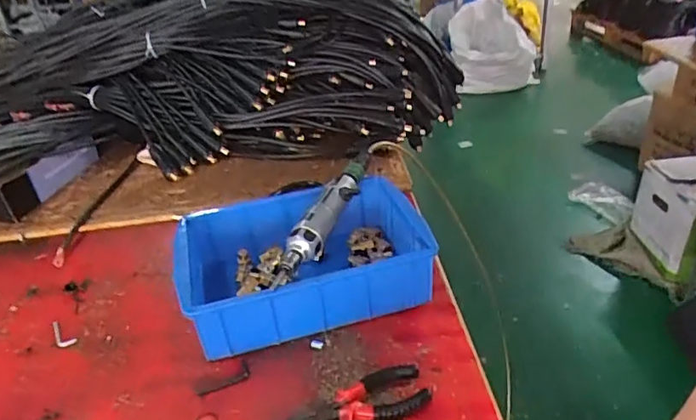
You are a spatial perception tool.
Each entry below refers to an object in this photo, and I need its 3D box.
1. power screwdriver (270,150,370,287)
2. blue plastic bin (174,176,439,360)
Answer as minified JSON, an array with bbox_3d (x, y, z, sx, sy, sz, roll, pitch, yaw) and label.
[{"bbox_3d":[-0.020,-0.001,0.671,0.043,0.038,0.261,11,35,25],"label":"power screwdriver"},{"bbox_3d":[-0.052,0.062,0.669,0.284,0.086,0.191,-13,32,-11],"label":"blue plastic bin"}]

